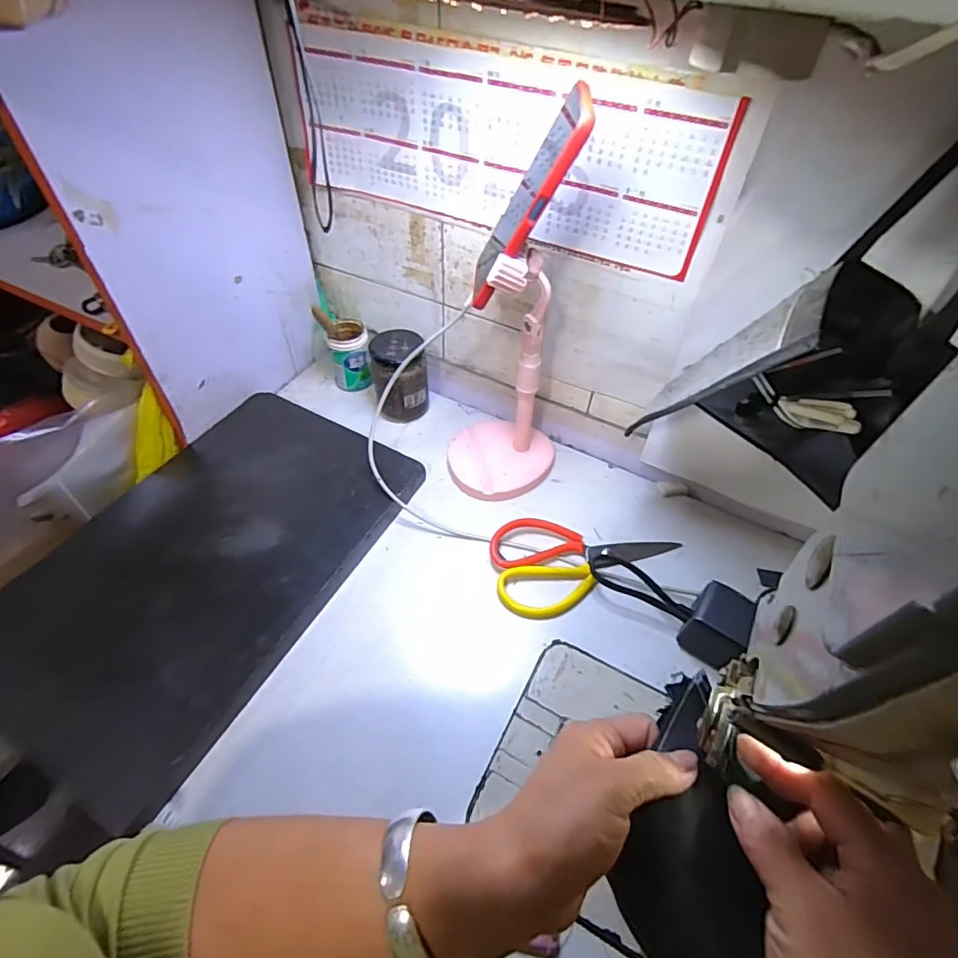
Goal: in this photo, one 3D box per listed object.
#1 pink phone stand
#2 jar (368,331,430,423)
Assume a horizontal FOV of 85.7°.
[{"bbox_3d":[0.029,-0.103,0.525,0.120,0.263,0.119,8,49,5],"label":"pink phone stand"},{"bbox_3d":[-0.097,-0.124,0.643,0.064,0.102,0.066,1,49,-1],"label":"jar"}]

